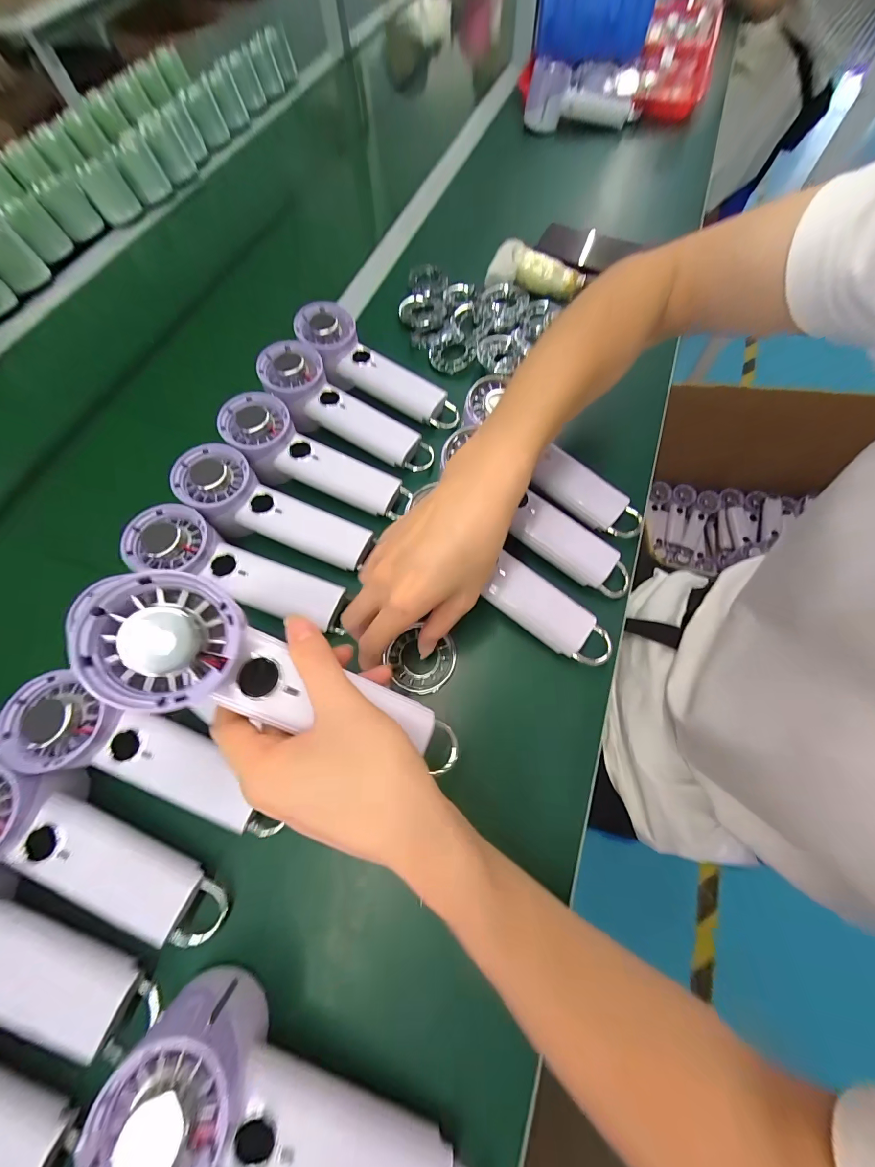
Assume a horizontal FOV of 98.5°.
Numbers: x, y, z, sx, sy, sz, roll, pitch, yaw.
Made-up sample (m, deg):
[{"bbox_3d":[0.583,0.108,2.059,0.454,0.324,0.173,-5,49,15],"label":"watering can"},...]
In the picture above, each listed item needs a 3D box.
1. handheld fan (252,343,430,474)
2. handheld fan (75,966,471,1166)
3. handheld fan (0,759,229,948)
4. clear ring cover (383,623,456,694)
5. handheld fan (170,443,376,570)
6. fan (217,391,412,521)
[{"bbox_3d":[-0.093,-0.172,0.384,0.193,0.035,0.063,33,71,-3],"label":"handheld fan"},{"bbox_3d":[-0.075,0.285,0.198,0.186,0.060,0.065,24,69,-1],"label":"handheld fan"},{"bbox_3d":[-0.229,0.172,0.244,0.194,0.036,0.062,28,70,-4],"label":"handheld fan"},{"bbox_3d":[-0.015,0.062,0.307,0.055,0.007,0.052,22,69,12],"label":"clear ring cover"},{"bbox_3d":[-0.144,-0.063,0.338,0.174,0.033,0.059,25,69,-5],"label":"handheld fan"},{"bbox_3d":[-0.114,-0.114,0.363,0.194,0.035,0.064,27,69,-4],"label":"fan"}]

